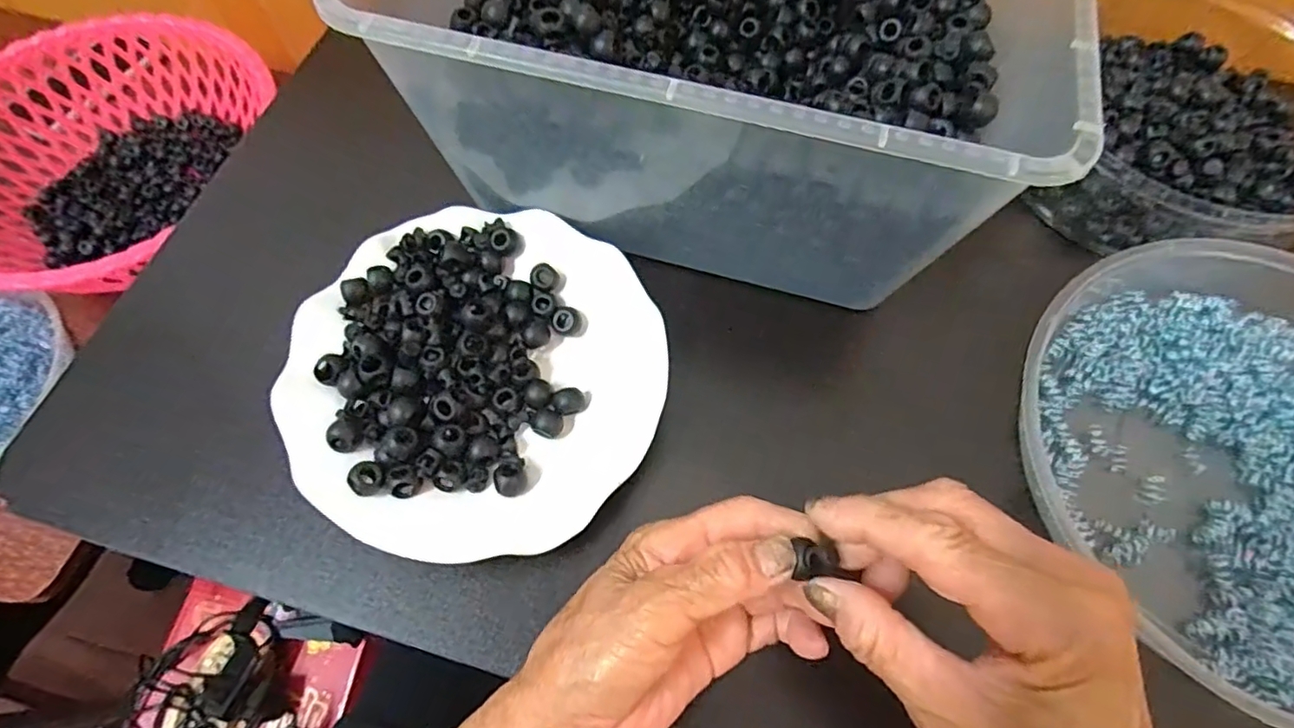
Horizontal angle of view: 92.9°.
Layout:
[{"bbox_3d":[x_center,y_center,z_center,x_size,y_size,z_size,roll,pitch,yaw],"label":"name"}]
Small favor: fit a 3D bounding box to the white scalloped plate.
[{"bbox_3d":[-0.082,0.002,0.309,0.171,0.030,0.180,0,65,0],"label":"white scalloped plate"}]

